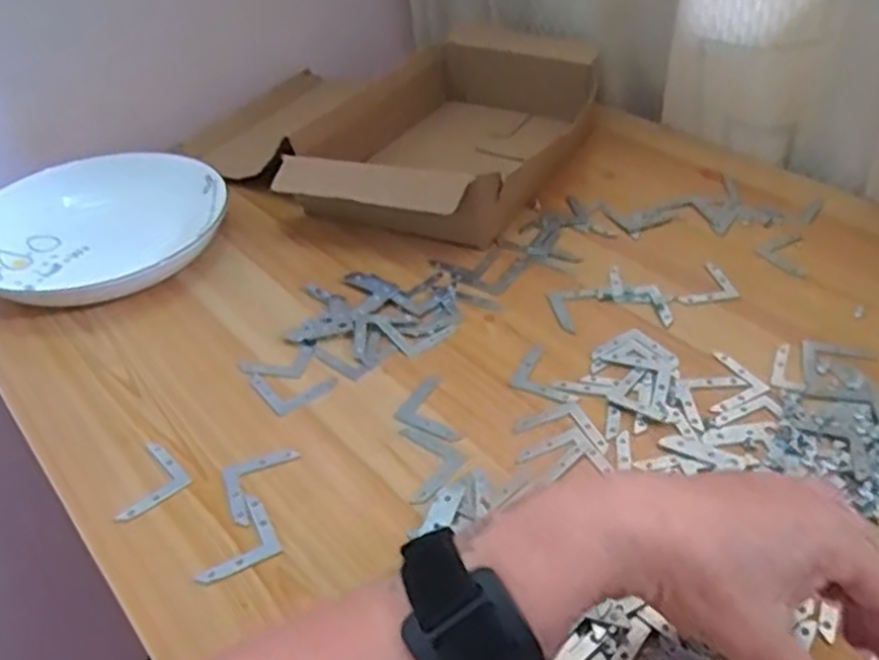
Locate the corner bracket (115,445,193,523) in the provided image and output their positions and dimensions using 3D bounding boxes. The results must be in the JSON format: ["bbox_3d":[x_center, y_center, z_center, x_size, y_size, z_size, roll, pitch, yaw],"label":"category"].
[{"bbox_3d":[-0.162,0.083,0.421,0.040,0.006,0.039,-28,45,-28],"label":"corner bracket"}]

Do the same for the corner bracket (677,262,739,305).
[{"bbox_3d":[0.195,-0.031,0.541,0.032,0.004,0.059,23,46,30],"label":"corner bracket"}]

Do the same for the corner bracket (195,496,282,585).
[{"bbox_3d":[-0.105,0.105,0.389,0.040,0.009,0.041,-17,41,-16],"label":"corner bracket"}]

